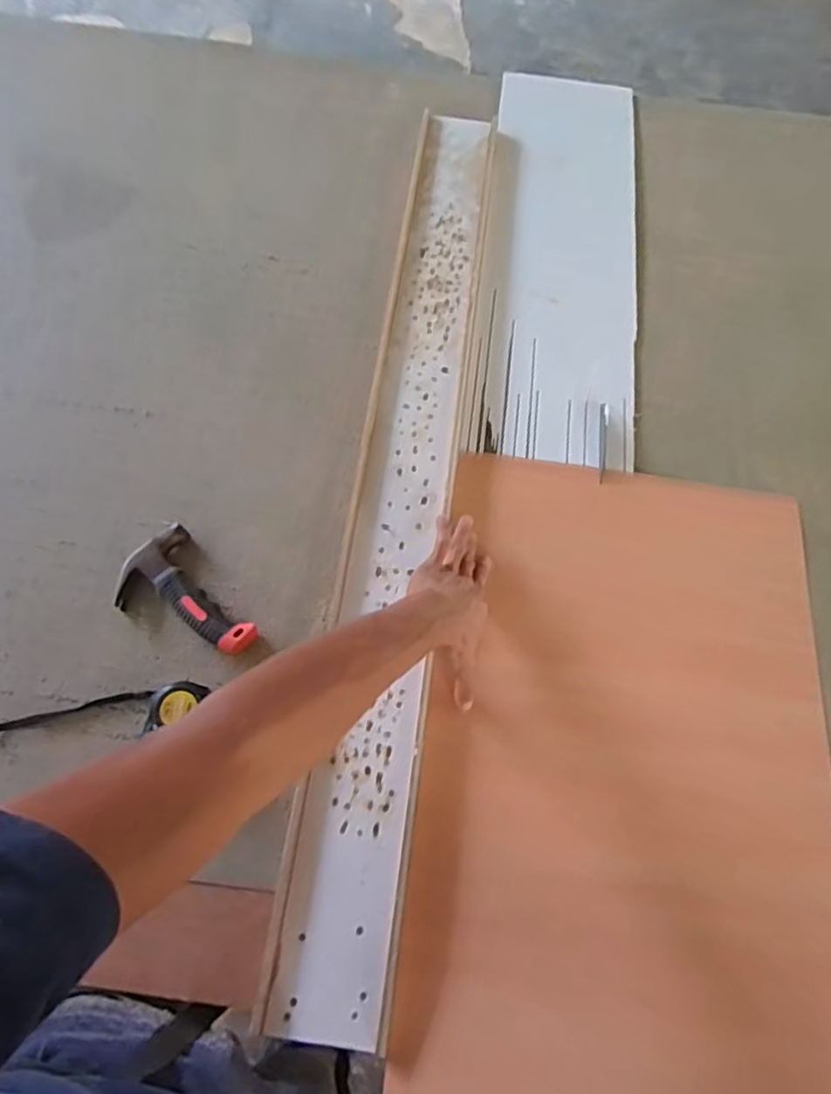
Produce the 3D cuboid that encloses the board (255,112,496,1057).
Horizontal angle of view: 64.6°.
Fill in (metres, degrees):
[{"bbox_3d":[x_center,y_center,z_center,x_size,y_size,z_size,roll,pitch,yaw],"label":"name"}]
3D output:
[{"bbox_3d":[-0.004,-0.102,0.752,0.110,0.021,1.102,8,67,1],"label":"board"}]

